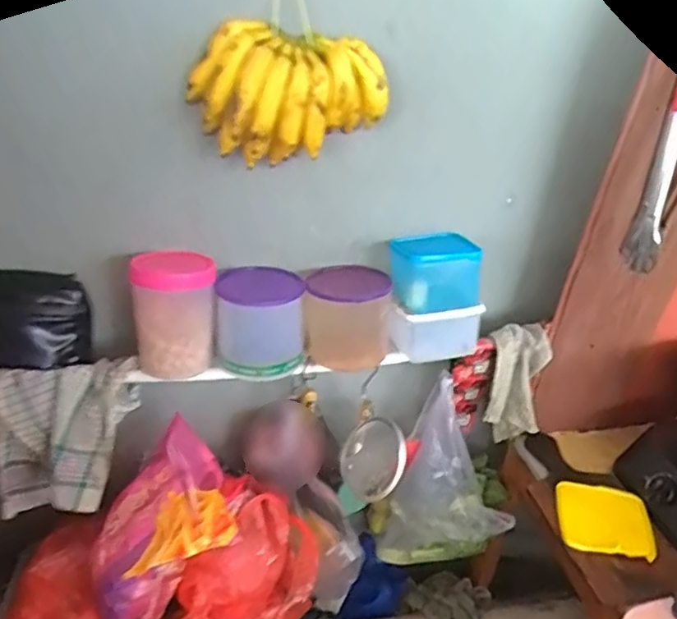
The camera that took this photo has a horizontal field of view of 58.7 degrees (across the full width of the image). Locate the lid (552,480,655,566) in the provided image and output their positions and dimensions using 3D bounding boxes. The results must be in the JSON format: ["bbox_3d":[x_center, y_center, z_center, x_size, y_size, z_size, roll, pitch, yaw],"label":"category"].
[{"bbox_3d":[0.431,0.340,0.979,0.139,0.009,0.125,5,39,11],"label":"lid"}]

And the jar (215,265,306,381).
[{"bbox_3d":[-0.124,0.023,0.979,0.134,0.139,0.139,0,31,-8],"label":"jar"}]

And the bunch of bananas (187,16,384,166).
[{"bbox_3d":[-0.062,-0.294,0.830,0.262,0.163,0.097,-8,33,-21],"label":"bunch of bananas"}]

